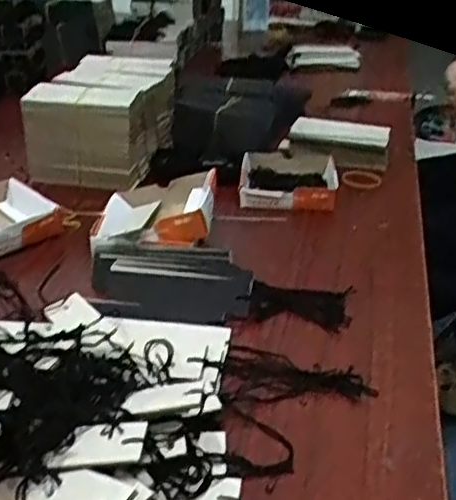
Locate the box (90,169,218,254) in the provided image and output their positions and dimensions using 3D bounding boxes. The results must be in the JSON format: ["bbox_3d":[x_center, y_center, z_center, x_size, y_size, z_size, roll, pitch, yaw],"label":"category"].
[{"bbox_3d":[-0.075,-0.039,0.690,0.118,0.046,0.125,2,28,0],"label":"box"}]

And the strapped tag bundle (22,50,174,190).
[{"bbox_3d":[-0.154,-0.180,0.905,0.142,0.107,0.238,8,29,12],"label":"strapped tag bundle"}]

